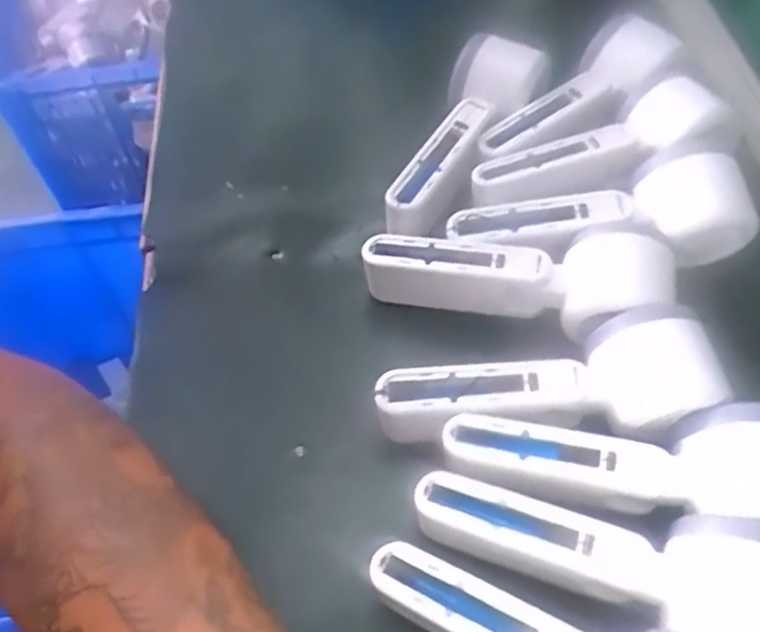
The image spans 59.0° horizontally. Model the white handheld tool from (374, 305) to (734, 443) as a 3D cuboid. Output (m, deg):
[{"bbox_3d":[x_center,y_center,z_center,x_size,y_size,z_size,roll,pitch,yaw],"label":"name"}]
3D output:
[{"bbox_3d":[0.080,0.037,0.330,0.160,0.050,0.054,-5,57,-1],"label":"white handheld tool"}]

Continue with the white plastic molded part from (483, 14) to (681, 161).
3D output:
[{"bbox_3d":[0.124,-0.141,0.415,0.147,0.024,0.045,-32,62,-17],"label":"white plastic molded part"}]

